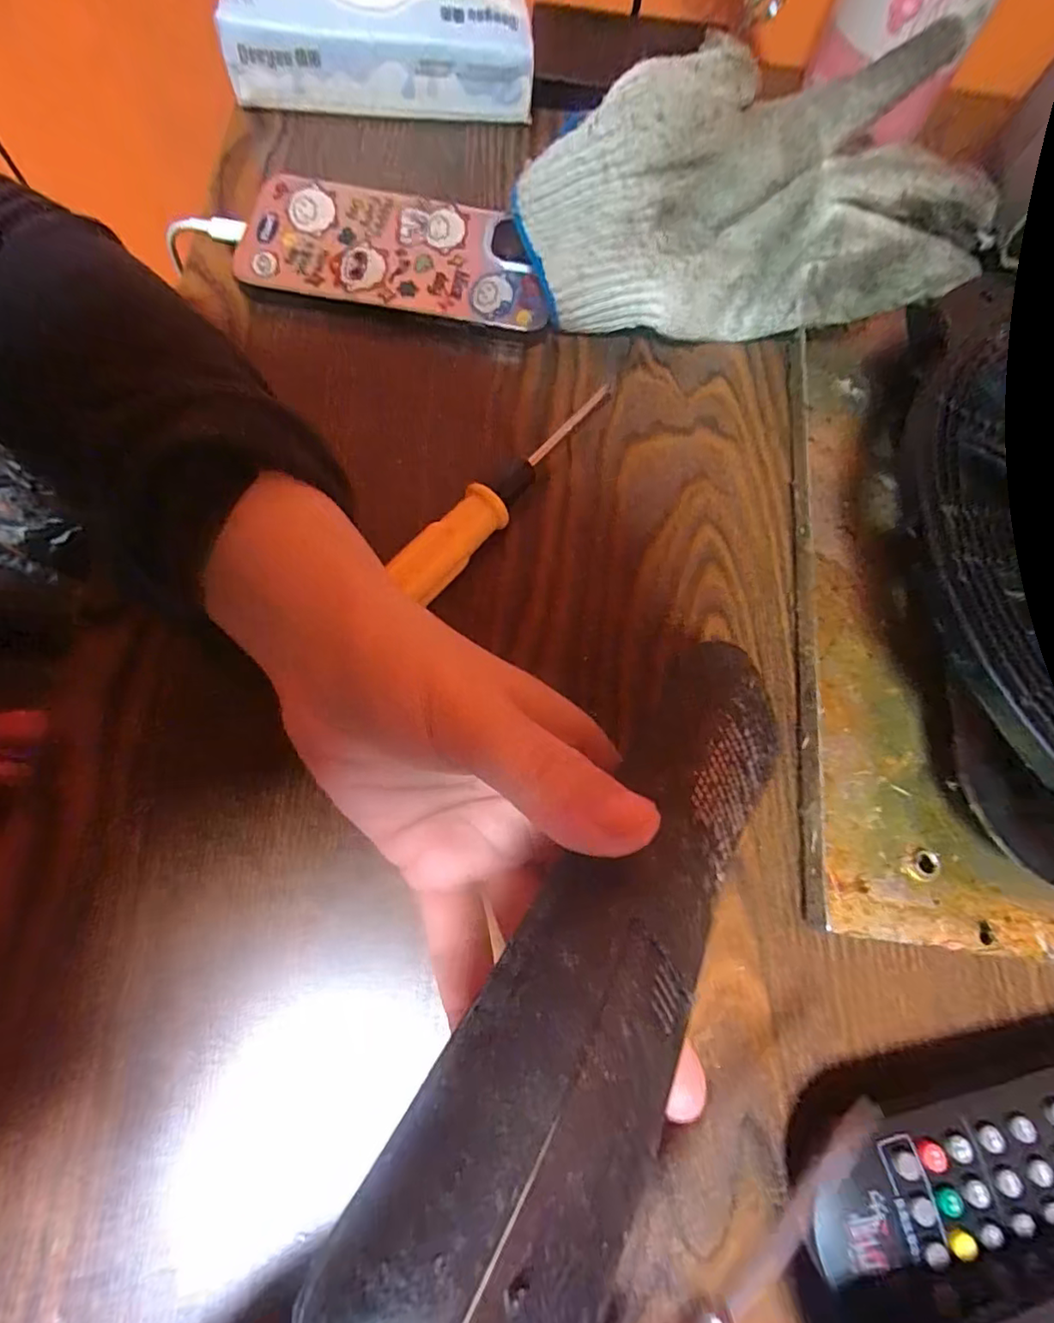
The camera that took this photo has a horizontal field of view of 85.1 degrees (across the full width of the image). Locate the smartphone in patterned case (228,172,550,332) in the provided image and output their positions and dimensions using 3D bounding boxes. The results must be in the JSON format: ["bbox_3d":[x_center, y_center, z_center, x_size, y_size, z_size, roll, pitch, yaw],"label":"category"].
[{"bbox_3d":[-0.060,-0.188,0.258,0.138,0.010,0.062,8,71,-3],"label":"smartphone in patterned case"}]

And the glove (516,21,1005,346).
[{"bbox_3d":[0.094,-0.194,0.241,0.194,0.059,0.103,-7,101,2],"label":"glove"}]

